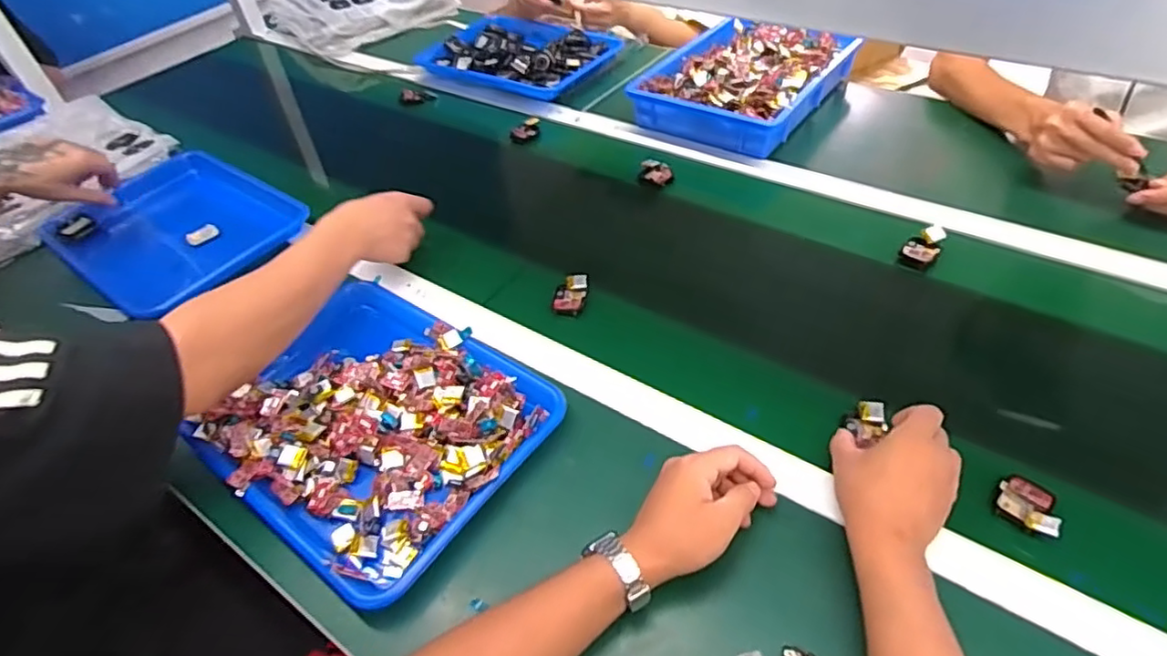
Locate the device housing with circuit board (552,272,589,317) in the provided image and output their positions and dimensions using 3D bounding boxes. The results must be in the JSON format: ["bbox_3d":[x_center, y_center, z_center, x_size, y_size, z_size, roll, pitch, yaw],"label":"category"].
[{"bbox_3d":[-0.014,-0.039,0.729,0.035,0.019,0.057,10,48,16],"label":"device housing with circuit board"}]

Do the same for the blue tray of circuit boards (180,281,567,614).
[{"bbox_3d":[-0.208,0.085,0.619,0.326,0.052,0.260,26,54,28],"label":"blue tray of circuit boards"}]

